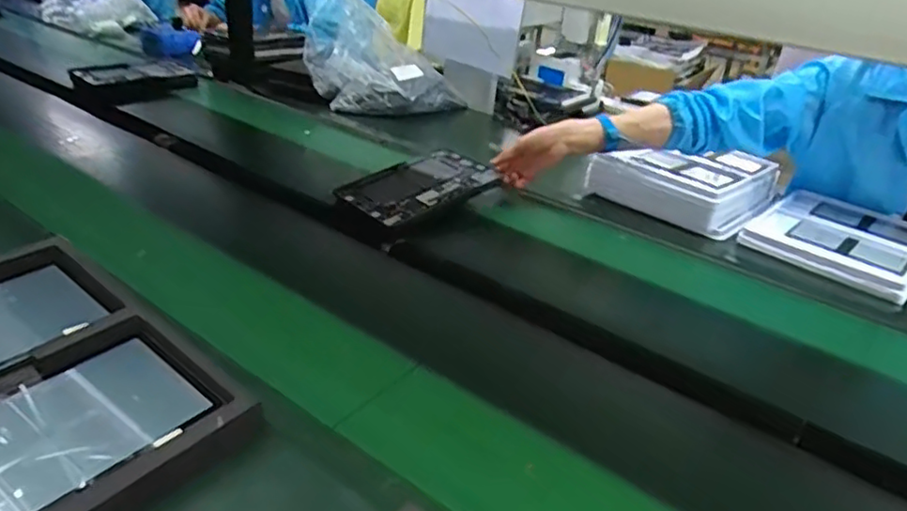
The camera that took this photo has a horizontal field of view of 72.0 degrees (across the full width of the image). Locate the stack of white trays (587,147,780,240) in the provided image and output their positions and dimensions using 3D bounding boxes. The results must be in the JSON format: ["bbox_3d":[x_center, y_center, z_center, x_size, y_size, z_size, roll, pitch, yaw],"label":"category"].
[{"bbox_3d":[0.430,-0.145,1.176,0.274,0.087,0.271,25,35,32],"label":"stack of white trays"}]

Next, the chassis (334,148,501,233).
[{"bbox_3d":[-0.052,-0.118,1.053,0.243,0.017,0.170,-26,46,-30],"label":"chassis"}]

